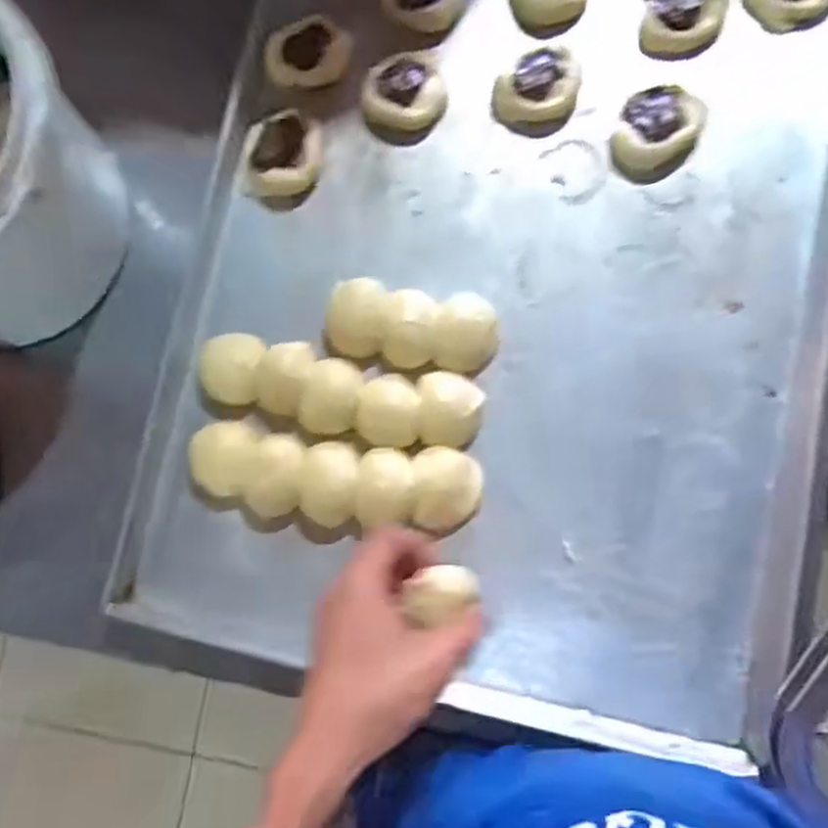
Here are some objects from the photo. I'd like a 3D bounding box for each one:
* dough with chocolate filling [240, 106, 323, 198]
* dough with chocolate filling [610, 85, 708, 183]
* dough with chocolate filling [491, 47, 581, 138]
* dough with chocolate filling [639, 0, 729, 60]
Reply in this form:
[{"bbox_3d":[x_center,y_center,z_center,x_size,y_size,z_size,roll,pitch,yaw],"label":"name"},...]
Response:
[{"bbox_3d":[-0.099,-0.197,0.561,0.056,0.015,0.065,7,83,4],"label":"dough with chocolate filling"},{"bbox_3d":[0.178,-0.207,0.539,0.057,0.023,0.067,30,85,6],"label":"dough with chocolate filling"},{"bbox_3d":[0.093,-0.245,0.549,0.058,0.024,0.069,20,84,5],"label":"dough with chocolate filling"},{"bbox_3d":[0.202,-0.301,0.549,0.059,0.022,0.068,6,83,4],"label":"dough with chocolate filling"}]

